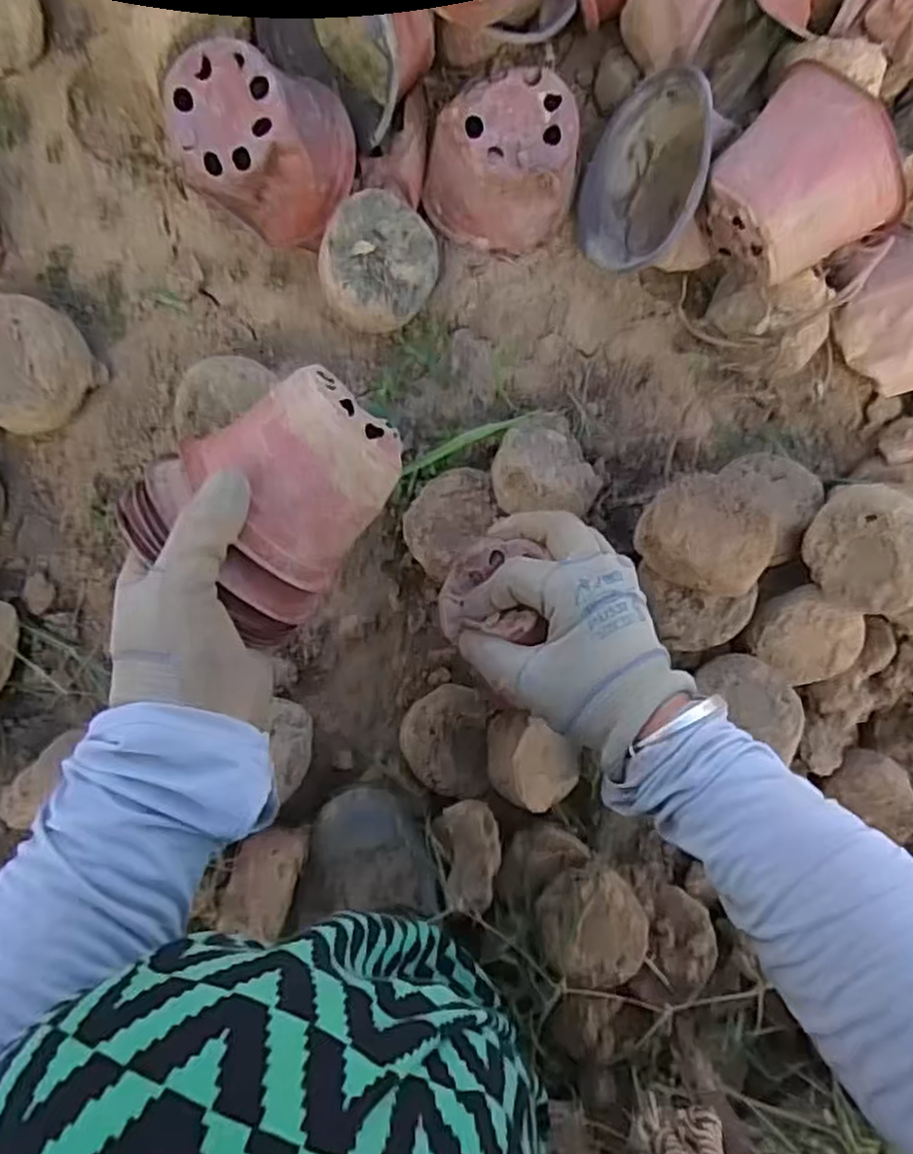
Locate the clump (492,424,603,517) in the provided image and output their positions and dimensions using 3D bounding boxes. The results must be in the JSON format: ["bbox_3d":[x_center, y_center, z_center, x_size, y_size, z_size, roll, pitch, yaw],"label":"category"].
[{"bbox_3d":[0.056,-0.068,0.462,0.064,0.056,0.053,1,94,-8],"label":"clump"}]

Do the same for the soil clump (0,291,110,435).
[{"bbox_3d":[-0.262,-0.129,0.439,0.074,0.043,0.072,-1,94,-8],"label":"soil clump"}]

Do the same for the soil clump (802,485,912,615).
[{"bbox_3d":[0.238,-0.015,0.417,0.055,0.047,0.067,7,94,-6],"label":"soil clump"}]

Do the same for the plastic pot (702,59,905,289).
[{"bbox_3d":[0.181,-0.209,0.399,0.074,0.080,0.087,-41,97,-2],"label":"plastic pot"}]

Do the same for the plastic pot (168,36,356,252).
[{"bbox_3d":[-0.114,-0.245,0.427,0.101,0.079,0.092,3,106,11],"label":"plastic pot"}]

